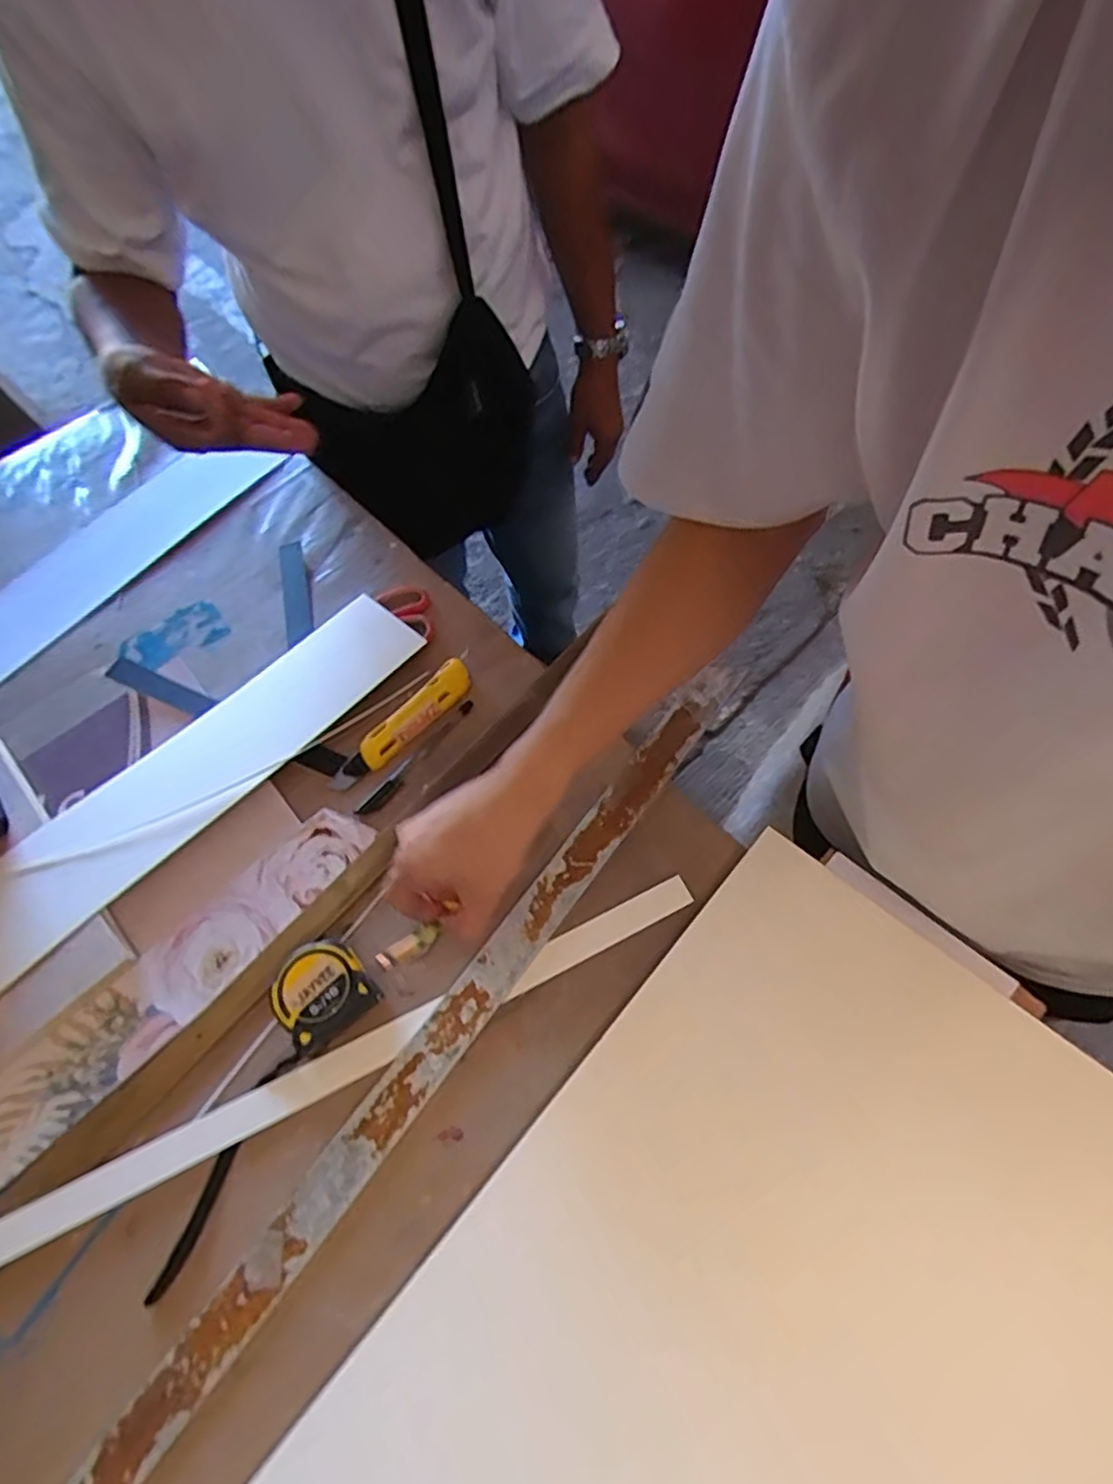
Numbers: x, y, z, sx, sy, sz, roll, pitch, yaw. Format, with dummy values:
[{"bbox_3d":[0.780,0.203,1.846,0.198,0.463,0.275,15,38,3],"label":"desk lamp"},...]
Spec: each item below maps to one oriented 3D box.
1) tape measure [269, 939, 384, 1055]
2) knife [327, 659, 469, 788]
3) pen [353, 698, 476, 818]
[{"bbox_3d":[-0.175,0.187,0.519,0.066,0.035,0.062,-42,69,-17],"label":"tape measure"},{"bbox_3d":[-0.141,-0.017,0.630,0.038,0.013,0.161,39,71,19],"label":"knife"},{"bbox_3d":[-0.126,0.015,0.628,0.016,0.006,0.144,36,70,18],"label":"pen"}]

